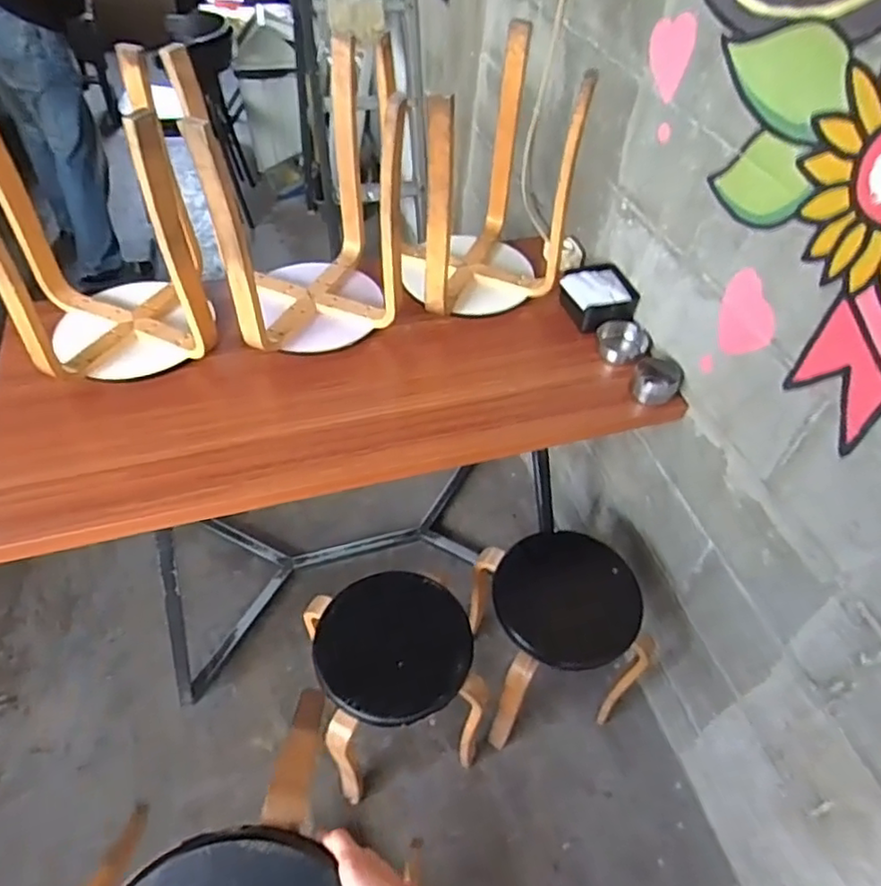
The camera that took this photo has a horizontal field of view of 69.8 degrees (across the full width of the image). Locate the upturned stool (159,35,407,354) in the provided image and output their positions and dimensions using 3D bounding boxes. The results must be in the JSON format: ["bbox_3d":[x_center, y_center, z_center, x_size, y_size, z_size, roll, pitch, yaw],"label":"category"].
[{"bbox_3d":[-0.255,-0.400,1.108,0.313,0.416,0.306,-14,51,-19],"label":"upturned stool"}]

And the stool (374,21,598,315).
[{"bbox_3d":[0.064,-0.475,1.186,0.294,0.421,0.295,-13,51,-18],"label":"stool"}]

